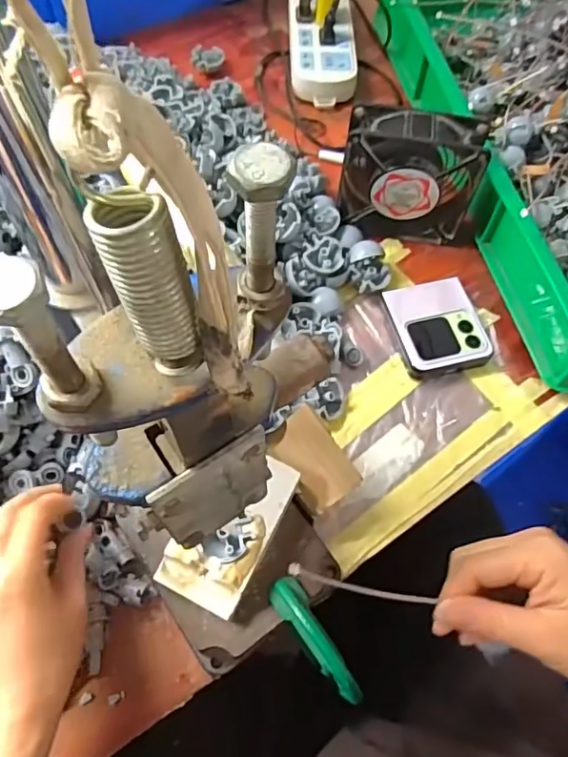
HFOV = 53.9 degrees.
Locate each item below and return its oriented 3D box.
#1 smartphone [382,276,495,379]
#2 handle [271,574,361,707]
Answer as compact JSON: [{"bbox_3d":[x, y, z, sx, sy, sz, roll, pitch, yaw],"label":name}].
[{"bbox_3d":[0.136,-0.047,0.505,0.079,0.024,0.087,-9,64,-6],"label":"smartphone"},{"bbox_3d":[0.020,0.168,0.358,0.022,0.018,0.085,-29,67,-15],"label":"handle"}]

